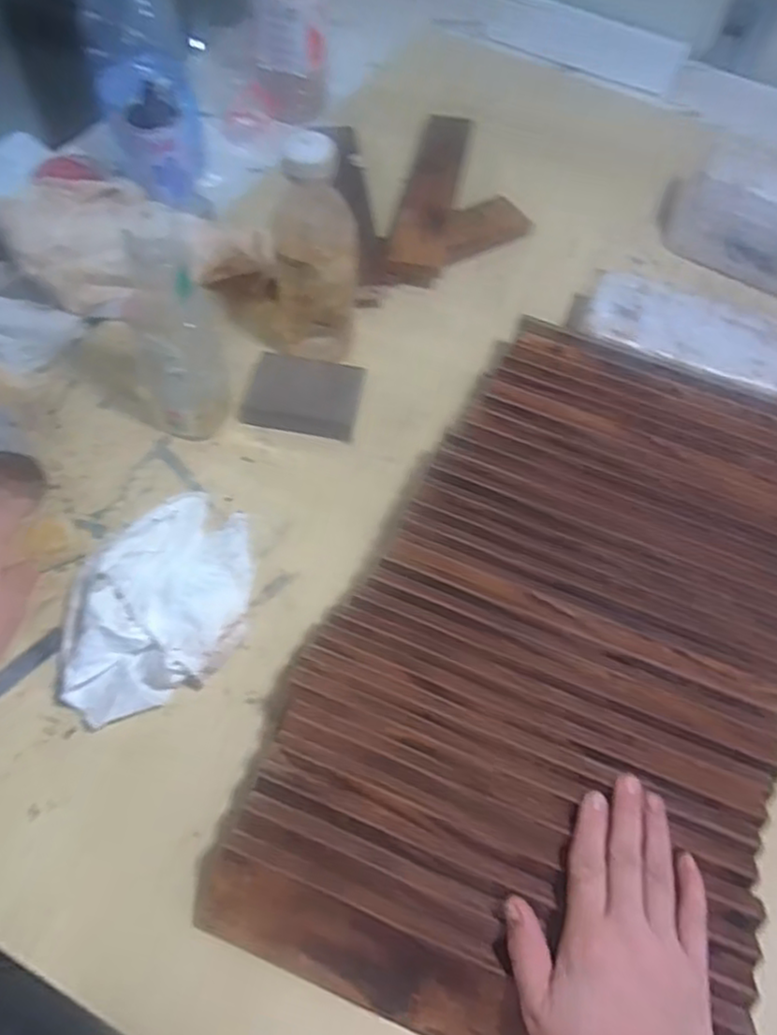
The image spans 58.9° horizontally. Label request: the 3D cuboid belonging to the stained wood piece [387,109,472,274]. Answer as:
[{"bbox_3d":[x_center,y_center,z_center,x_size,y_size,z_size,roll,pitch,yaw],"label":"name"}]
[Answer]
[{"bbox_3d":[0.053,-0.394,0.823,0.061,0.017,0.349,14,55,-3],"label":"stained wood piece"}]

